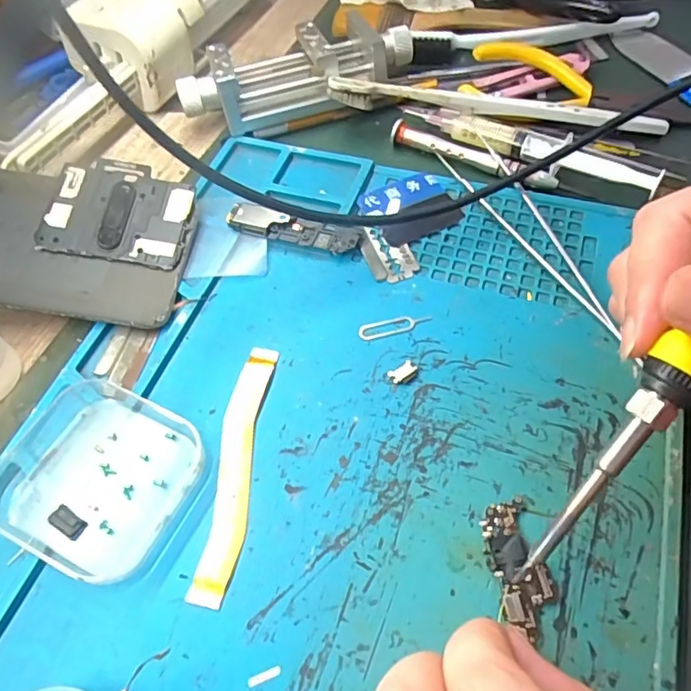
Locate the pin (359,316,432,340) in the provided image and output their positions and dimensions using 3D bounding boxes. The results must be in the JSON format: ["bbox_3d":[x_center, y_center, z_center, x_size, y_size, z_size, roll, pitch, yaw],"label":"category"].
[{"bbox_3d":[0.022,-0.010,0.240,0.033,0.004,0.008,-12,57,-4],"label":"pin"}]

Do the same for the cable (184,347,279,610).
[{"bbox_3d":[-0.043,0.045,0.210,0.017,0.004,0.101,3,57,5],"label":"cable"}]

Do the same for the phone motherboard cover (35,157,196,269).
[{"bbox_3d":[-0.111,-0.067,0.265,0.066,0.004,0.053,8,70,-2],"label":"phone motherboard cover"}]

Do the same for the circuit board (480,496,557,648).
[{"bbox_3d":[0.058,0.073,0.181,0.019,0.007,0.041,-8,57,-2],"label":"circuit board"}]

